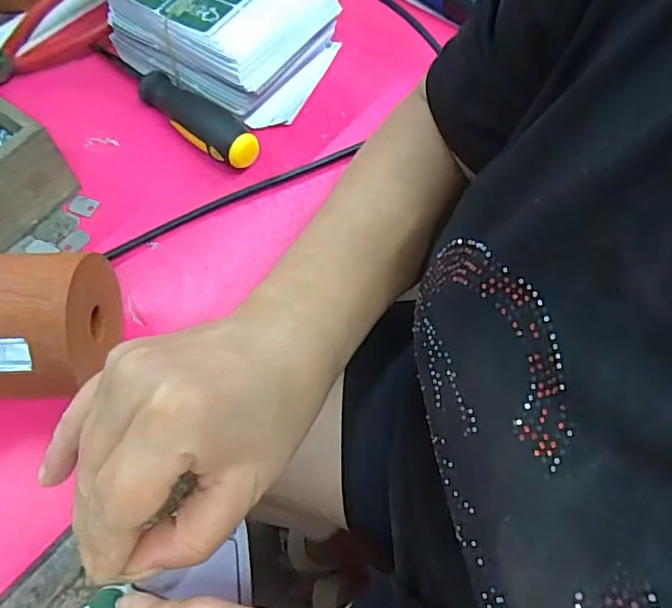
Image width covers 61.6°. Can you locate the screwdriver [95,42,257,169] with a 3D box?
[{"bbox_3d":[-0.125,-0.153,0.423,0.169,0.028,0.032,41,69,16],"label":"screwdriver"}]

